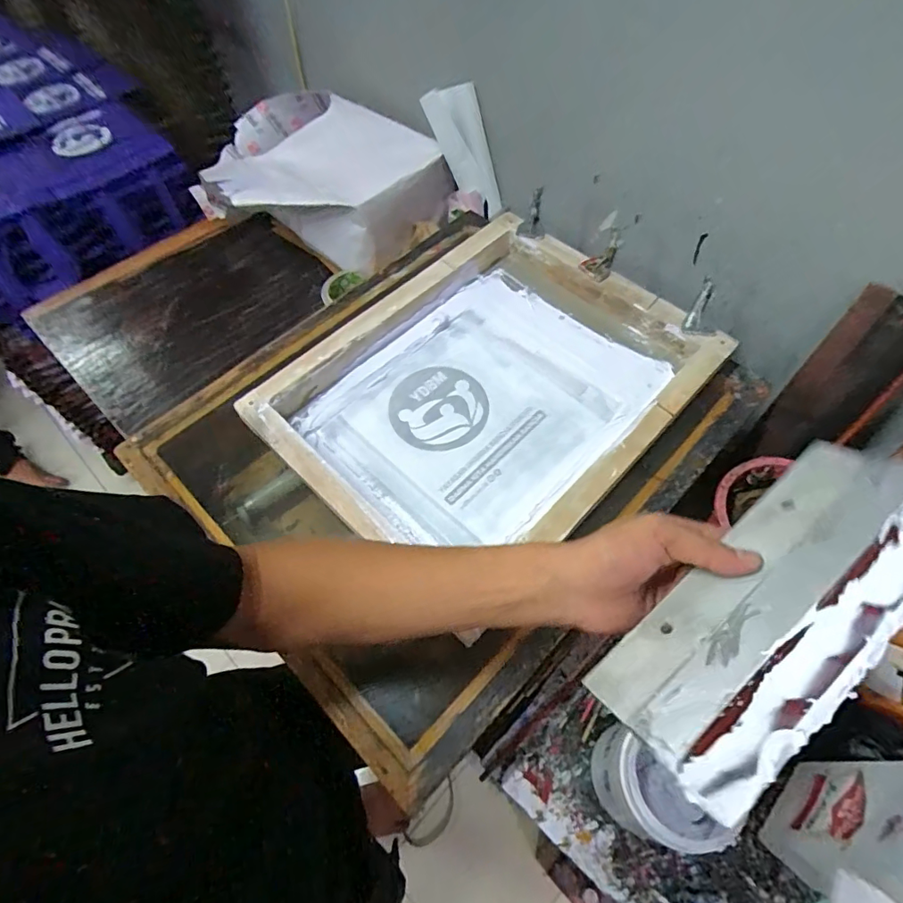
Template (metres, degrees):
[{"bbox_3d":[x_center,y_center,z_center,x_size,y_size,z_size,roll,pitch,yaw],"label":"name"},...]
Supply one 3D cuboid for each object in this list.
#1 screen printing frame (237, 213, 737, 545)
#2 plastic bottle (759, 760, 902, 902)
[{"bbox_3d":[0.047,-0.080,0.607,0.361,0.047,0.439,37,67,20],"label":"screen printing frame"},{"bbox_3d":[0.350,0.321,0.427,0.110,0.207,0.060,-38,66,-19],"label":"plastic bottle"}]

